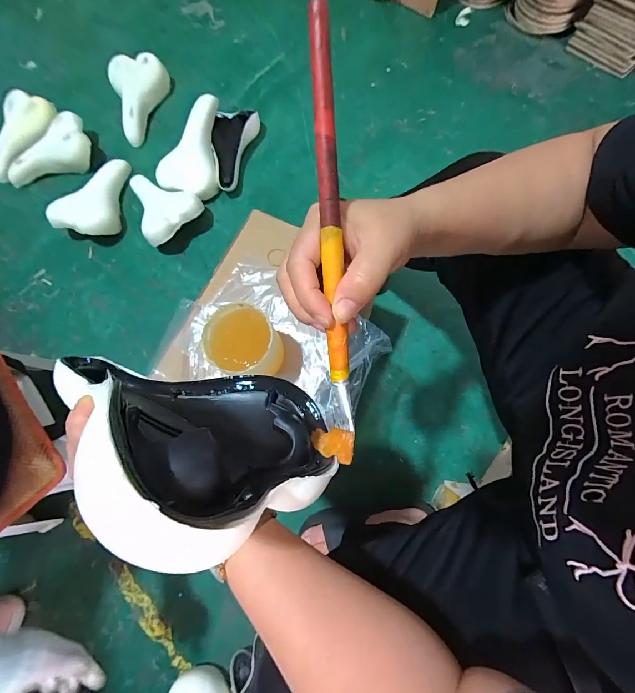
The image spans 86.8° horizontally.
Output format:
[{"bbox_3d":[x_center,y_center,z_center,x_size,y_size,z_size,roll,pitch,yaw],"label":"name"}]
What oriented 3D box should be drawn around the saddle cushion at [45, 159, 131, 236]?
[{"bbox_3d":[-0.585,-0.395,0.868,0.133,0.085,0.230,-2,75,2],"label":"saddle cushion"}]

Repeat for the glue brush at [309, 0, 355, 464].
[{"bbox_3d":[0.006,-0.052,0.219,0.026,0.017,0.270,-3,104,1],"label":"glue brush"}]

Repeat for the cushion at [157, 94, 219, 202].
[{"bbox_3d":[-0.337,-0.515,0.879,0.148,0.053,0.244,1,95,-4],"label":"cushion"}]

